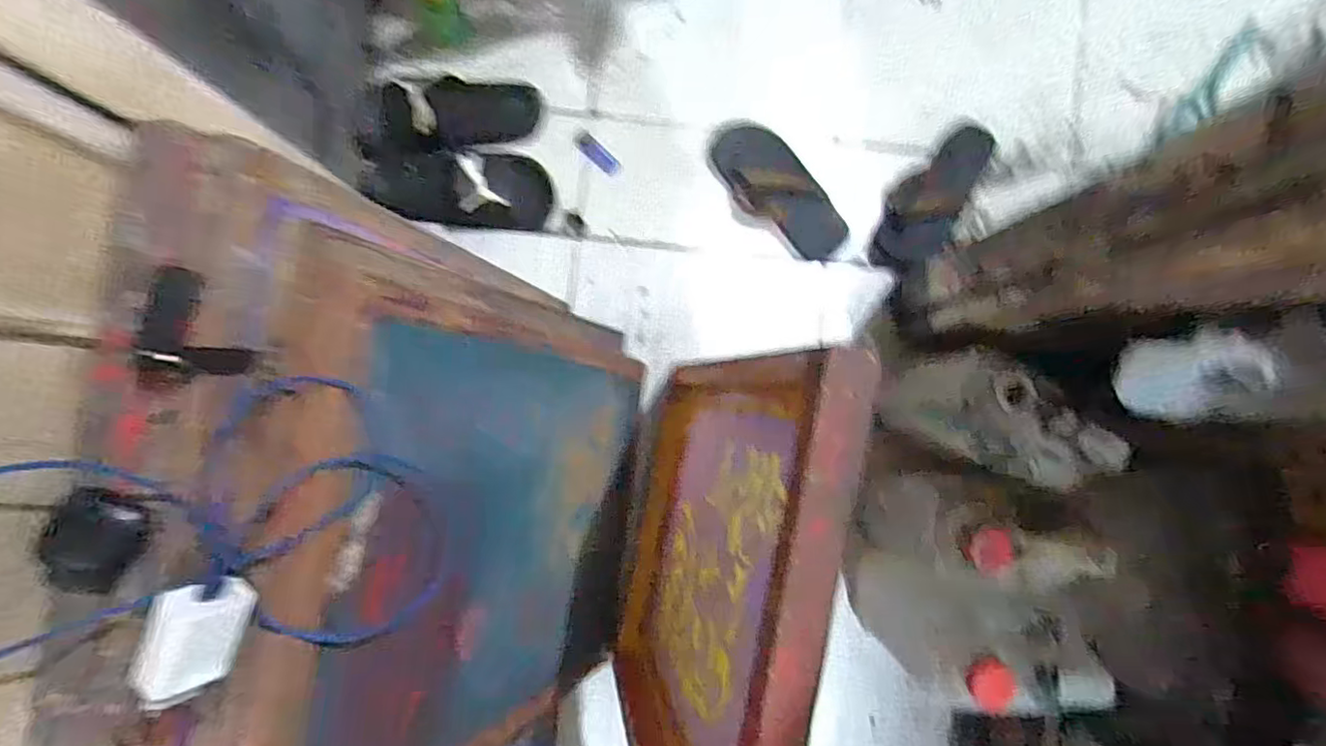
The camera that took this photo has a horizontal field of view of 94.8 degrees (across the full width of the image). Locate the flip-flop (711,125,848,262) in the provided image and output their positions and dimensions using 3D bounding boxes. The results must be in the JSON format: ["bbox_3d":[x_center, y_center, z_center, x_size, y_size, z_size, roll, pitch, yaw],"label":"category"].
[{"bbox_3d":[0.185,-0.288,0.976,0.113,0.033,0.251,-36,88,-4],"label":"flip-flop"}]

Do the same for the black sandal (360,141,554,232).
[{"bbox_3d":[-0.322,-0.289,0.947,0.277,0.051,0.114,4,86,-1],"label":"black sandal"}]

